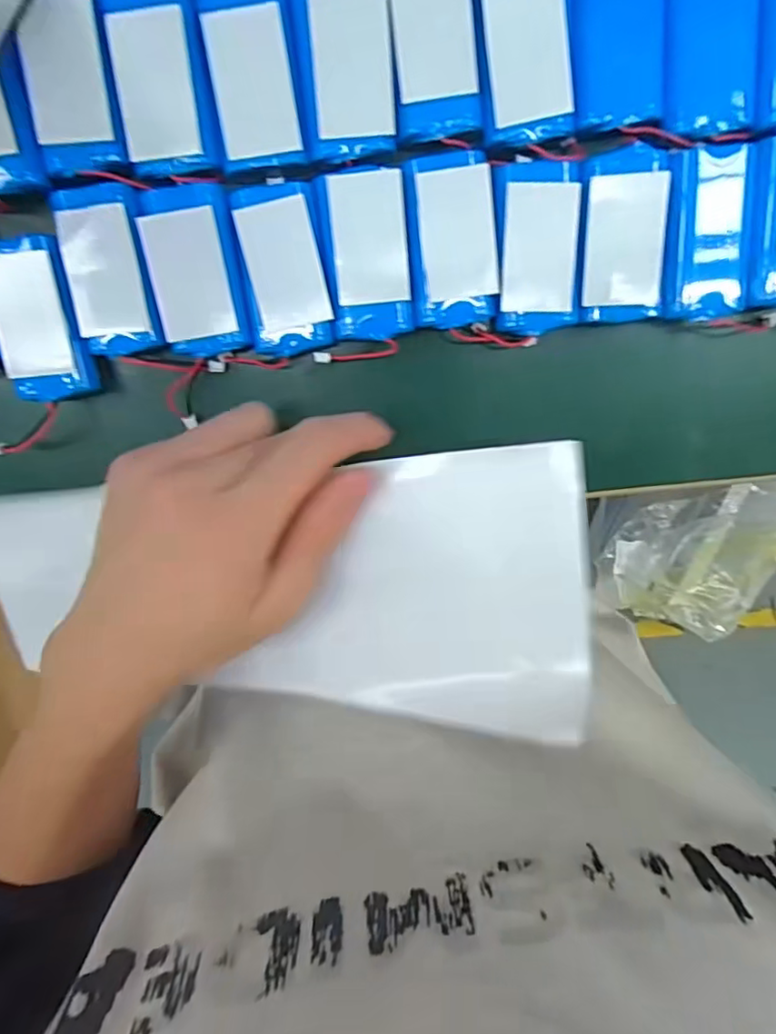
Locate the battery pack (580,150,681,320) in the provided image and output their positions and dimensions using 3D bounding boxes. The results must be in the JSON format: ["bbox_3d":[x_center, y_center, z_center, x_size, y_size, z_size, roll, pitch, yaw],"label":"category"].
[{"bbox_3d":[0.104,-0.120,0.248,0.042,0.014,0.066,-3,103,0],"label":"battery pack"}]

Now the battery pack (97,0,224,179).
[{"bbox_3d":[-0.090,-0.172,0.228,0.037,0.010,0.065,-6,103,1],"label":"battery pack"}]

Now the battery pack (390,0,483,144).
[{"bbox_3d":[0.018,-0.186,0.225,0.033,0.009,0.064,-8,103,1],"label":"battery pack"}]

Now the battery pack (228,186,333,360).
[{"bbox_3d":[-0.044,-0.106,0.249,0.035,0.007,0.066,-7,103,1],"label":"battery pack"}]

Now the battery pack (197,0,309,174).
[{"bbox_3d":[-0.053,-0.175,0.229,0.034,0.010,0.064,-5,103,1],"label":"battery pack"}]

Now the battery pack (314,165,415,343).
[{"bbox_3d":[-0.009,-0.112,0.250,0.035,0.013,0.064,-6,103,1],"label":"battery pack"}]

